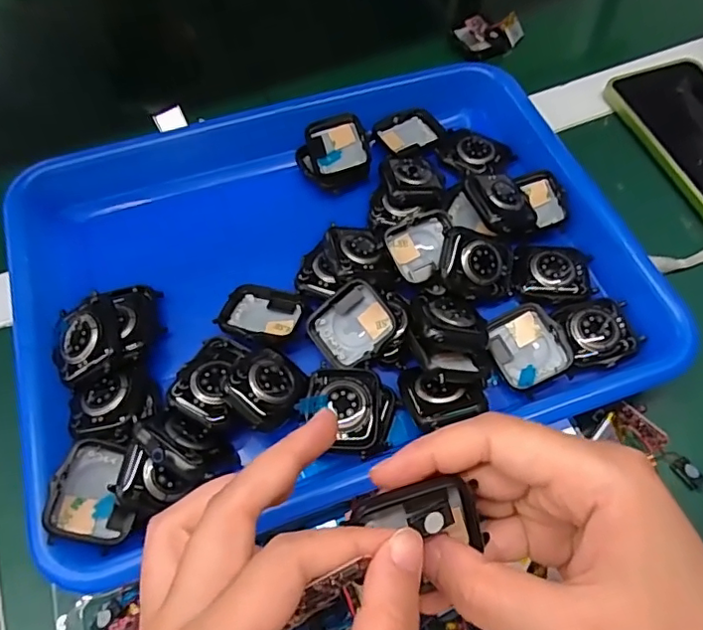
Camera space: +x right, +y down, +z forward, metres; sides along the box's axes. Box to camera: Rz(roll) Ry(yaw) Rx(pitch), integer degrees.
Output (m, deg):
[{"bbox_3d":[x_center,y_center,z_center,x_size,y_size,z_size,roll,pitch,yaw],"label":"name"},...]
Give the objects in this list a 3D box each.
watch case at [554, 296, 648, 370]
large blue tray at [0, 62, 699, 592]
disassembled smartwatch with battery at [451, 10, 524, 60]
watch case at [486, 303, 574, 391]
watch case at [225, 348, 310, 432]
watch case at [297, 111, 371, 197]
[{"bbox_3d":[0.131,0.008,0.294,0.041,0.006,0.037,-14,62,-7],"label":"watch case"},{"bbox_3d":[-0.017,-0.033,0.323,0.324,0.053,0.266,-18,63,-9],"label":"large blue tray"},{"bbox_3d":[0.108,-0.219,0.433,0.055,0.020,0.027,-21,63,-11],"label":"disassembled smartwatch with battery"},{"bbox_3d":[0.091,0.016,0.291,0.037,0.010,0.041,-22,63,-11],"label":"watch case"},{"bbox_3d":[-0.041,0.034,0.267,0.035,0.008,0.039,43,47,1],"label":"watch case"},{"bbox_3d":[-0.011,-0.101,0.350,0.044,0.015,0.047,-14,62,-7],"label":"watch case"}]

